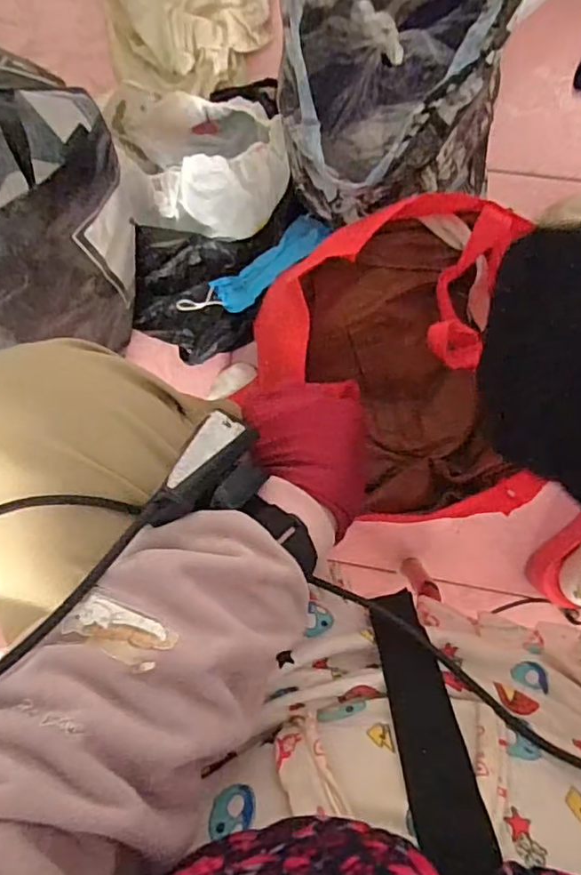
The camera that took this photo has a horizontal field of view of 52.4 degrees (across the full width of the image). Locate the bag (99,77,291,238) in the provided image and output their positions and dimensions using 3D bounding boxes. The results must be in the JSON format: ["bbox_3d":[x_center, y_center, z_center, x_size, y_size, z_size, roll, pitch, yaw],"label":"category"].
[{"bbox_3d":[-0.118,-0.330,0.707,0.222,0.088,0.164,7,90,5],"label":"bag"}]

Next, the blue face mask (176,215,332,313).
[{"bbox_3d":[-0.041,-0.192,0.692,0.188,0.030,0.051,-32,86,4],"label":"blue face mask"}]

